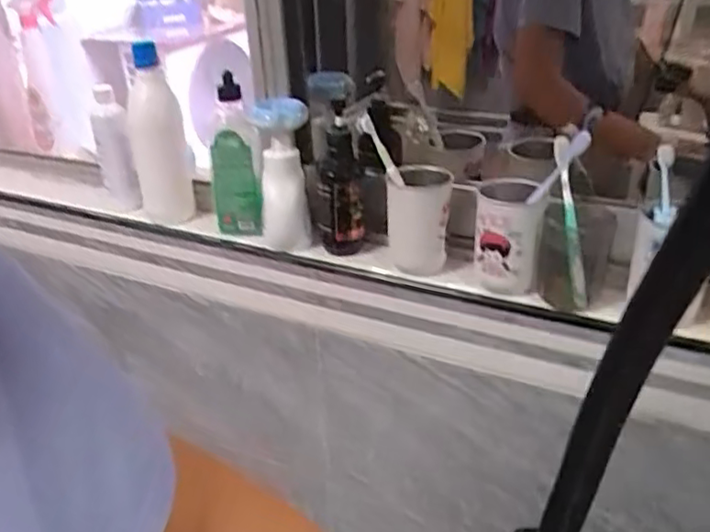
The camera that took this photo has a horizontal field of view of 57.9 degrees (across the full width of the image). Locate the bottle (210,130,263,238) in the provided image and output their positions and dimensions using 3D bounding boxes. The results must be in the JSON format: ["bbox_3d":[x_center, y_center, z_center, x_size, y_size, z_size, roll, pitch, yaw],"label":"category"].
[{"bbox_3d":[-0.163,-0.109,0.879,0.063,0.138,0.056,-8,30,-9],"label":"bottle"}]

